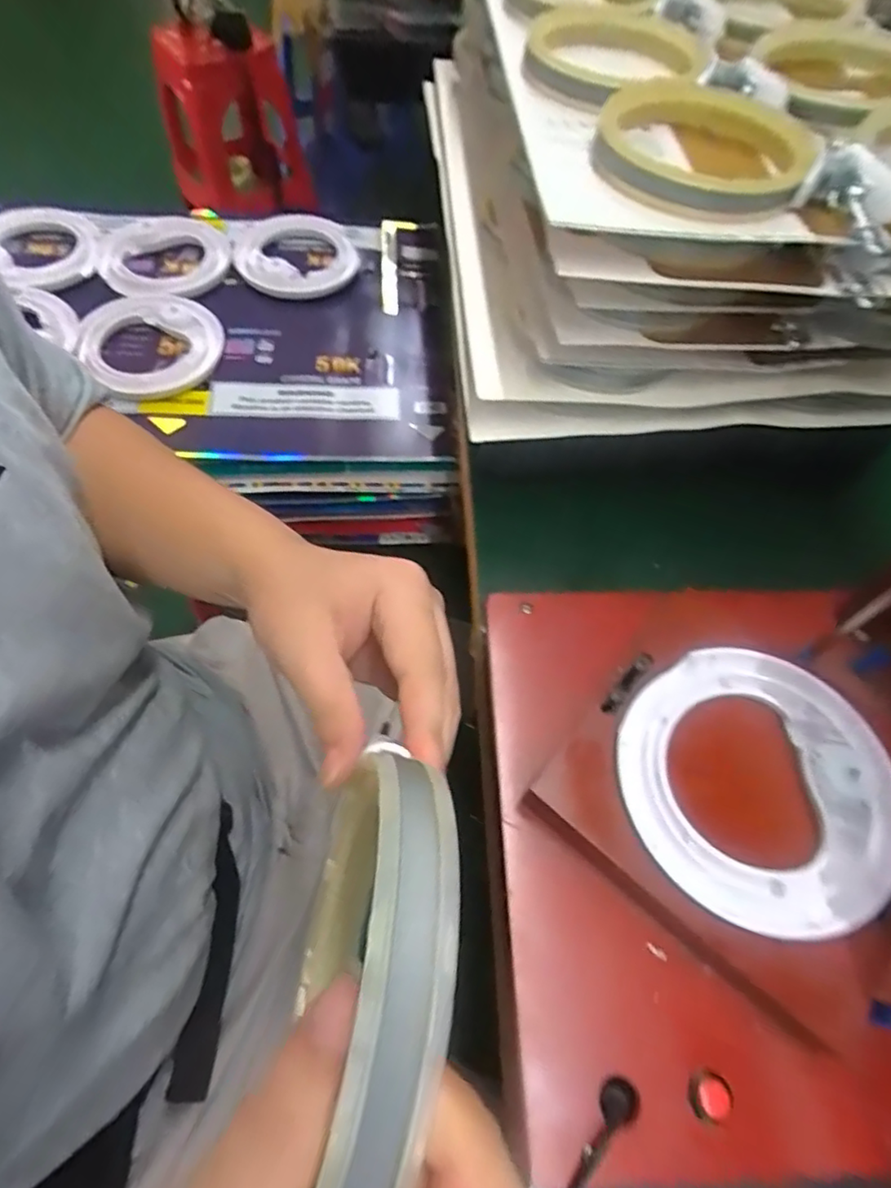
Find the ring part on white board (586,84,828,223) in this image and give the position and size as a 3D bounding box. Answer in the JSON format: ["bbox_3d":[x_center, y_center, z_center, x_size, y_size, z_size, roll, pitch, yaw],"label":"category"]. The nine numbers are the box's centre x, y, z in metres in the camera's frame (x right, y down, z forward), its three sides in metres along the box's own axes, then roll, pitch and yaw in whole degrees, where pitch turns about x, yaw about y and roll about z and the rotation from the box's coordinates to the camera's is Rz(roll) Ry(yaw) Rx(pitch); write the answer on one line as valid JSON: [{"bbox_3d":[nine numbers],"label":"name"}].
[{"bbox_3d":[0.148,-0.264,0.349,0.125,0.017,0.126,1,60,-2],"label":"ring part on white board"}]

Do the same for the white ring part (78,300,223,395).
[{"bbox_3d":[-0.284,-0.245,0.578,0.126,0.026,0.126,-34,67,-20],"label":"white ring part"}]

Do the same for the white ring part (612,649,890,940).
[{"bbox_3d":[0.155,0.092,0.291,0.134,0.012,0.130,-29,66,-18],"label":"white ring part"}]

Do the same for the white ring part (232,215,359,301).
[{"bbox_3d":[-0.163,-0.379,0.659,0.127,0.027,0.147,0,60,-3],"label":"white ring part"}]

